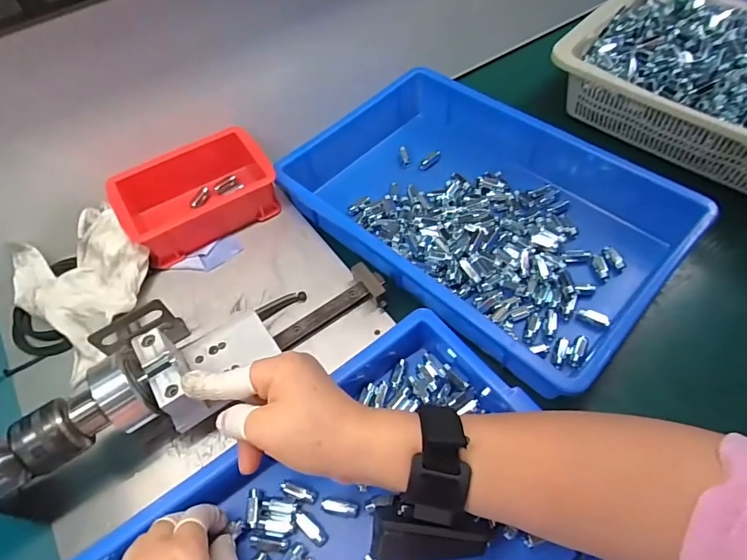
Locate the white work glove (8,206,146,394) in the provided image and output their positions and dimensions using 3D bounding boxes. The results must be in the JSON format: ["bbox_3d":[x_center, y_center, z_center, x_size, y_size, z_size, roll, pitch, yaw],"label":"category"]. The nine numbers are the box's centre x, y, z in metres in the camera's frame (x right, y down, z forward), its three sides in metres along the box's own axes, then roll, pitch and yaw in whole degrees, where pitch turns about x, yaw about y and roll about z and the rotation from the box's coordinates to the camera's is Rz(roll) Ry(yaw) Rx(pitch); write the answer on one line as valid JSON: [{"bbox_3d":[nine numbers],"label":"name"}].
[{"bbox_3d":[-0.277,-0.004,0.432,0.148,0.054,0.114,38,67,25],"label":"white work glove"}]

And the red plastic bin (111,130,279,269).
[{"bbox_3d":[-0.181,-0.087,0.477,0.151,0.060,0.095,-32,60,-16],"label":"red plastic bin"}]

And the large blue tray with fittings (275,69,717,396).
[{"bbox_3d":[0.107,-0.077,0.477,0.250,0.067,0.366,-41,63,-21],"label":"large blue tray with fittings"}]

